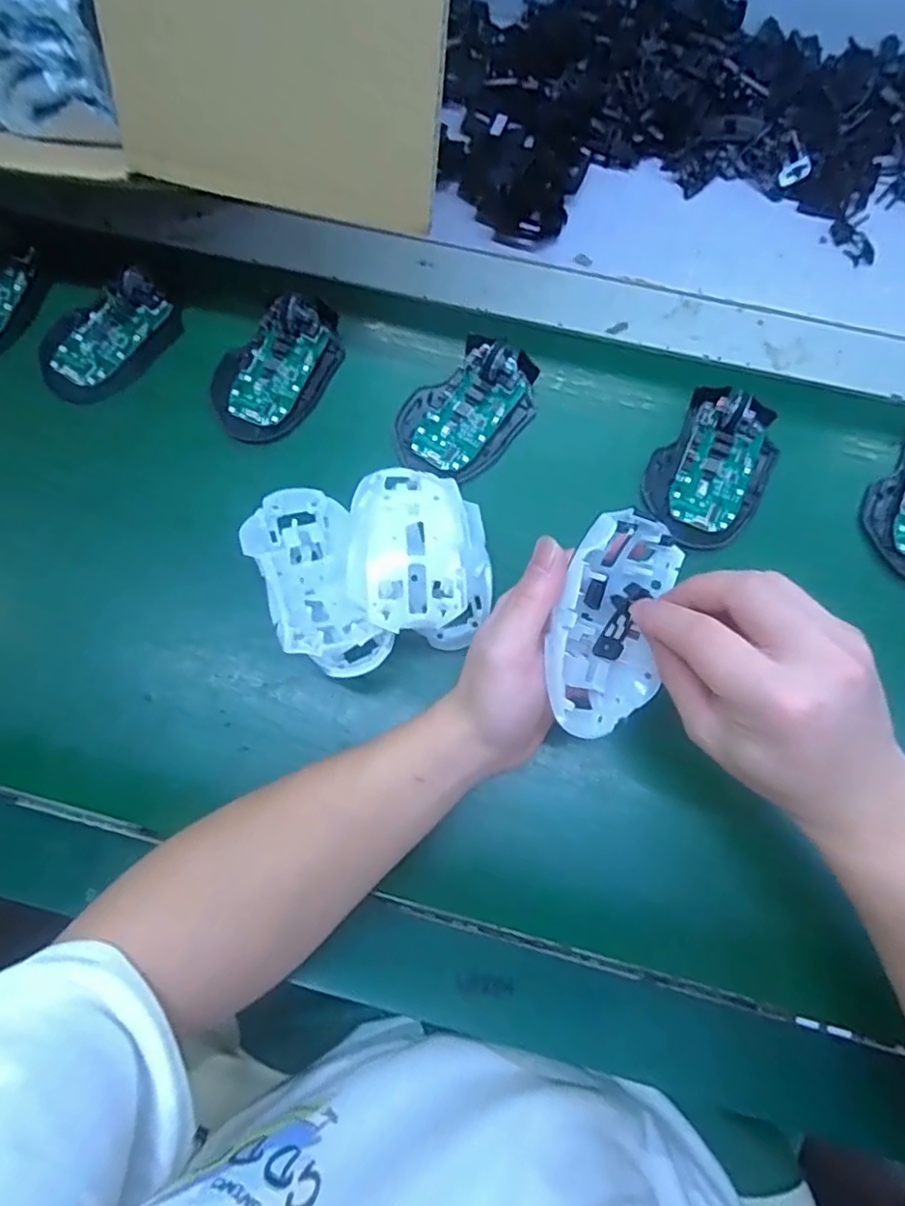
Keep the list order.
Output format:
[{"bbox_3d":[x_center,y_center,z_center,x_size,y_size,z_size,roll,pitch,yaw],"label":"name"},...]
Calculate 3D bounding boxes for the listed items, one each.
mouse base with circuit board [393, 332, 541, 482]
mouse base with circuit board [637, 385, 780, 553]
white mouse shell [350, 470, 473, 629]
[{"bbox_3d":[0.011,-0.136,0.444,0.074,0.024,0.110,36,79,9],"label":"mouse base with circuit board"},{"bbox_3d":[0.178,-0.094,0.430,0.073,0.024,0.112,29,78,8],"label":"mouse base with circuit board"},{"bbox_3d":[-0.025,-0.034,0.370,0.065,0.045,0.103,-2,79,0],"label":"white mouse shell"}]

